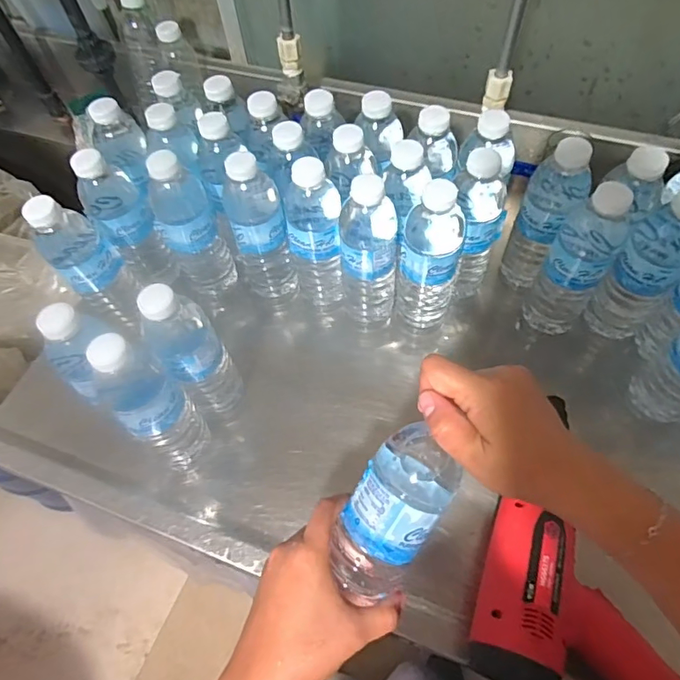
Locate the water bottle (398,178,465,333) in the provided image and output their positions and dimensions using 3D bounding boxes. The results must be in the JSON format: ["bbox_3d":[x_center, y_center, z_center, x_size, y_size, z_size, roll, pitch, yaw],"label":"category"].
[{"bbox_3d":[0.097,-0.082,0.536,0.058,0.206,0.058,14,62,11],"label":"water bottle"}]

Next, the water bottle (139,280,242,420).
[{"bbox_3d":[-0.142,0.020,0.497,0.059,0.199,0.053,-30,63,-14],"label":"water bottle"}]

